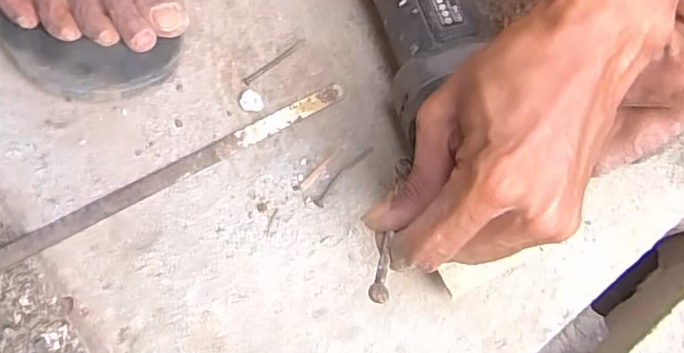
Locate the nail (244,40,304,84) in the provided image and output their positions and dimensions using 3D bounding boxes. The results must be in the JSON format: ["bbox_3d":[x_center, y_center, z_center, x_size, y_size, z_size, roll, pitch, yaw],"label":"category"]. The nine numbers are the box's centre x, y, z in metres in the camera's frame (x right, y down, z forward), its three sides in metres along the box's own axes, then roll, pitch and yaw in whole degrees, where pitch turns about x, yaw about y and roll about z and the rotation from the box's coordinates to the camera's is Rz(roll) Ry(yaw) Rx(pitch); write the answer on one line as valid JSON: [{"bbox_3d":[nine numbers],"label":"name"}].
[{"bbox_3d":[-0.045,-0.077,0.376,0.050,0.004,0.005,-40,79,-12],"label":"nail"}]

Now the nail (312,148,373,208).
[{"bbox_3d":[0.001,-0.001,0.351,0.007,0.004,0.050,43,77,10],"label":"nail"}]

